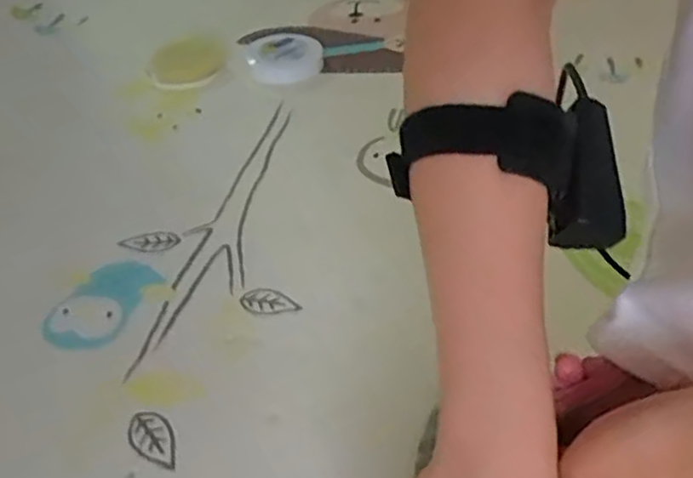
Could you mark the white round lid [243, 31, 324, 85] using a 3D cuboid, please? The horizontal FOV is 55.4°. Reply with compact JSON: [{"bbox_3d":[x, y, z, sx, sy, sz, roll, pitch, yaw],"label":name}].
[{"bbox_3d":[-0.080,-0.237,0.858,0.099,0.023,0.116,-13,43,-12],"label":"white round lid"}]

